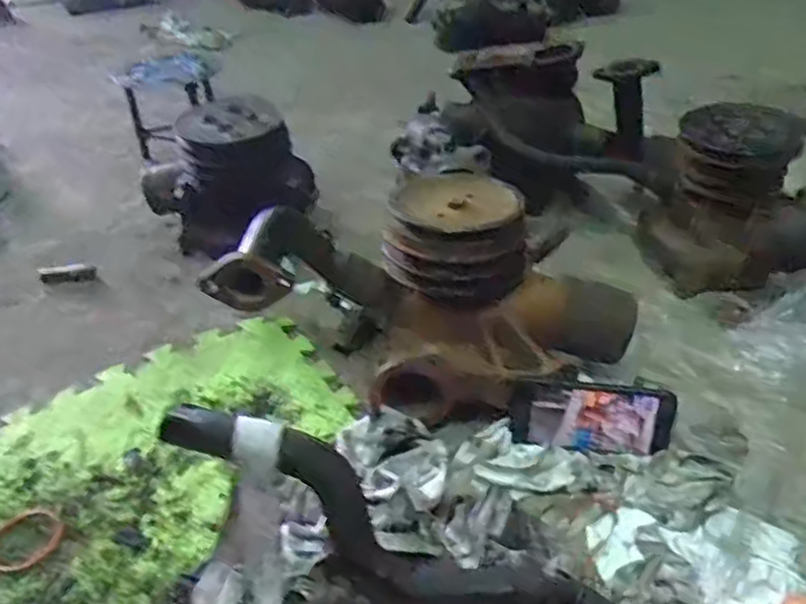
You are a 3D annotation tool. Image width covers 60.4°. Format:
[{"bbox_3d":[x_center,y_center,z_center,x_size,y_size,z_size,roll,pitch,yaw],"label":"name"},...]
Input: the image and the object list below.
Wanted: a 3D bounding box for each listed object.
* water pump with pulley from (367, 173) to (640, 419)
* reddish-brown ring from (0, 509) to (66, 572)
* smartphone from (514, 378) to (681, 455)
[{"bbox_3d":[0.115,-0.002,0.759,0.266,0.204,0.201,3,38,6],"label":"water pump with pulley"},{"bbox_3d":[-0.355,0.221,0.648,0.066,0.004,0.066,-1,38,1],"label":"reddish-brown ring"},{"bbox_3d":[0.191,0.114,0.705,0.155,0.079,0.012,5,22,15],"label":"smartphone"}]

